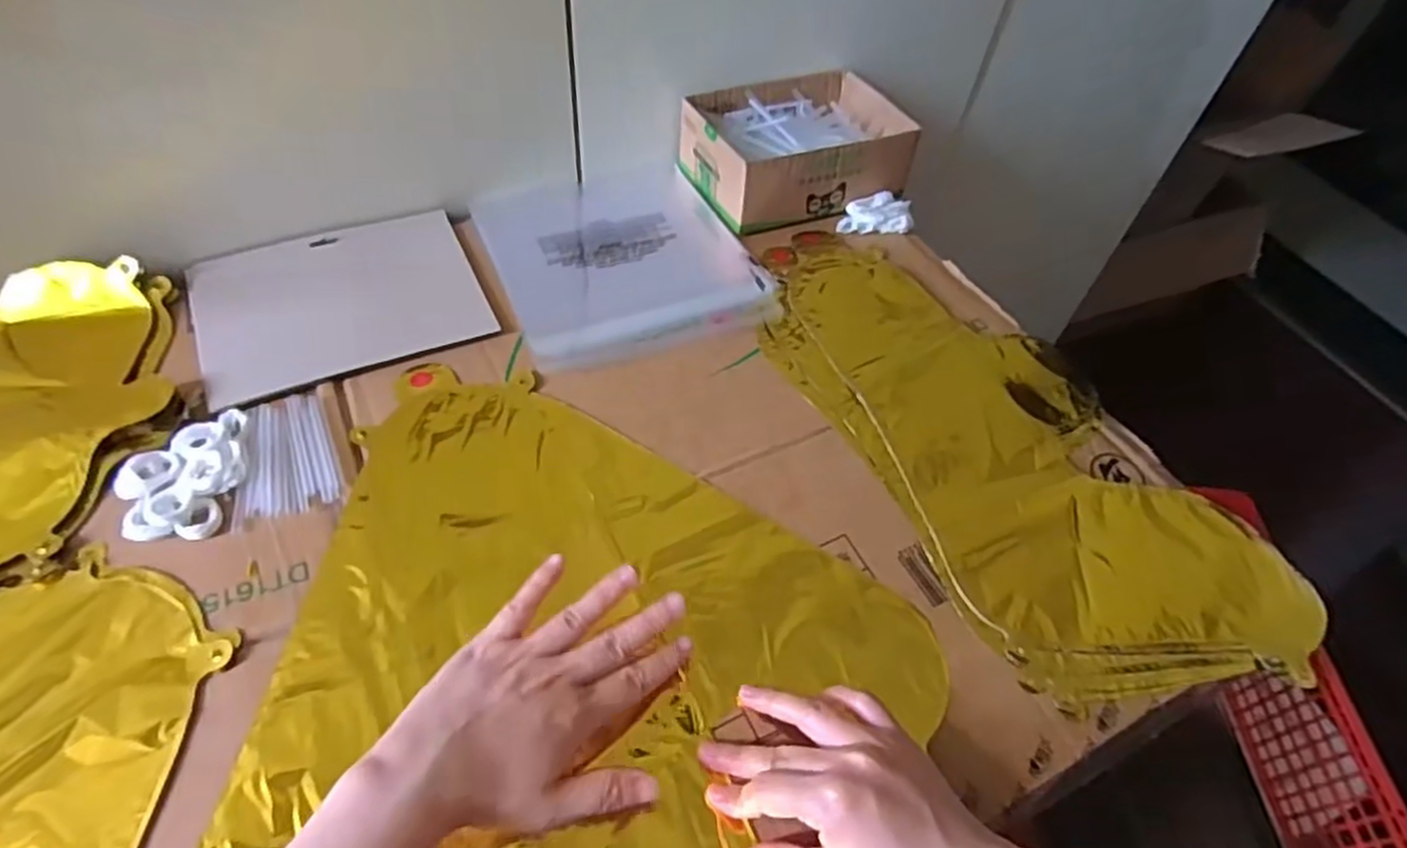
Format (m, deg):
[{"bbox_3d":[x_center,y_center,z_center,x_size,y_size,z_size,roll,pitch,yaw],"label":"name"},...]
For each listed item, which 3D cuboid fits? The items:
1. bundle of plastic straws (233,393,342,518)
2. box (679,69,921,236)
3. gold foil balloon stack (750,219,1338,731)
[{"bbox_3d":[-0.262,0.017,0.466,0.055,0.010,0.090,-12,53,-15],"label":"bundle of plastic straws"},{"bbox_3d":[0.086,-0.260,0.699,0.194,0.069,0.144,-17,55,-19],"label":"box"},{"bbox_3d":[0.197,-0.005,0.523,0.200,0.021,0.424,-20,56,-21],"label":"gold foil balloon stack"}]

